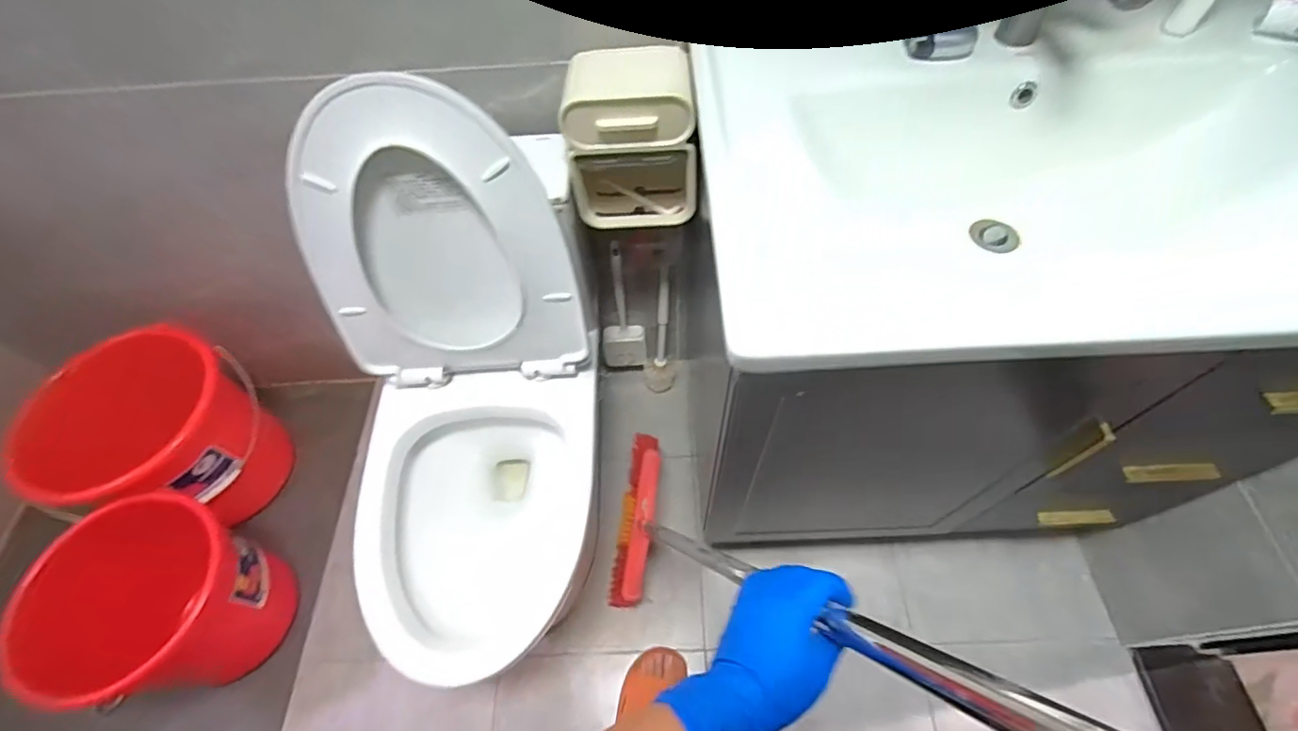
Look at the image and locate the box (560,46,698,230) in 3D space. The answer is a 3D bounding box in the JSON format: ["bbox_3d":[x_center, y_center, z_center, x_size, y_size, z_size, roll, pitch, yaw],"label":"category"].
[{"bbox_3d":[-0.023,-0.310,0.796,0.168,0.225,0.114,1,59,4],"label":"box"}]

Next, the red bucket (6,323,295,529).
[{"bbox_3d":[-0.943,0.152,1.117,0.309,0.341,0.280,-25,61,-12],"label":"red bucket"}]

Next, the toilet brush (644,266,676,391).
[{"bbox_3d":[0.023,-0.058,1.250,0.074,0.376,0.080,-3,59,1],"label":"toilet brush"}]

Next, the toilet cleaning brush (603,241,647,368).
[{"bbox_3d":[-0.060,-0.116,1.206,0.100,0.378,0.044,5,59,6],"label":"toilet cleaning brush"}]

